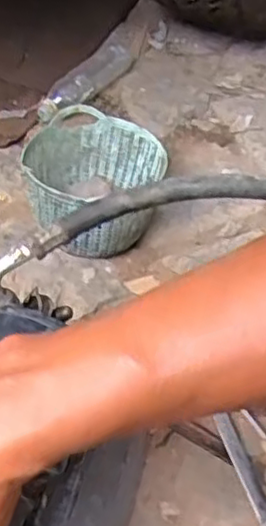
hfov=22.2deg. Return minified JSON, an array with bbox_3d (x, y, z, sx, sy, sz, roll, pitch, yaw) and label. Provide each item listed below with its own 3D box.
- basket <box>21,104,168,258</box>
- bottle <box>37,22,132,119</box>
[{"bbox_3d":[-0.053,-0.107,0.941,0.183,0.130,0.165,4,54,-1],"label":"basket"},{"bbox_3d":[-0.063,-0.334,1.154,0.075,0.050,0.286,30,58,17],"label":"bottle"}]

